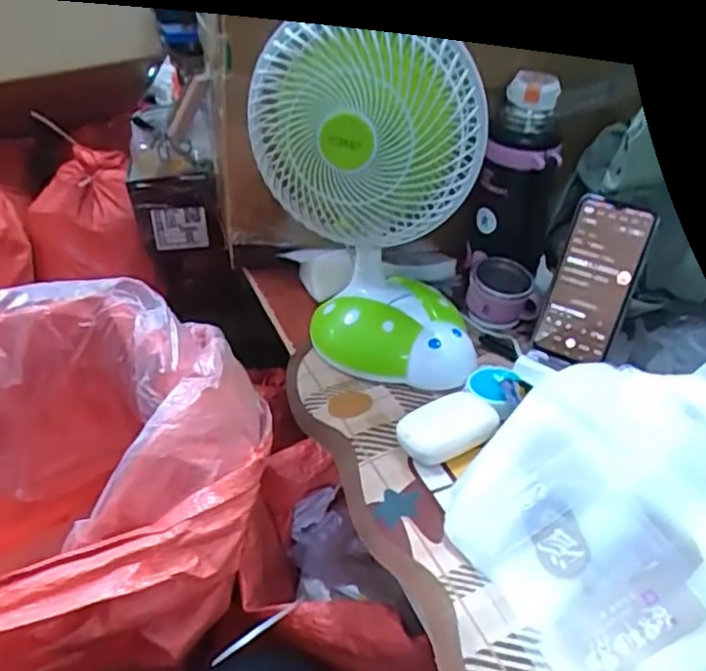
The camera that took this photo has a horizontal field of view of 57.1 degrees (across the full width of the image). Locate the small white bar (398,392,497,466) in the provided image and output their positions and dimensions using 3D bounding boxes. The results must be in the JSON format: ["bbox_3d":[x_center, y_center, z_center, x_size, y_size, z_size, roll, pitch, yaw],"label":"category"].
[{"bbox_3d":[0.084,0.080,0.574,0.087,0.015,0.056,-21,51,-4],"label":"small white bar"}]

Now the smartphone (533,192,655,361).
[{"bbox_3d":[0.231,-0.051,0.627,0.070,0.156,0.011,22,17,24],"label":"smartphone"}]

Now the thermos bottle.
[{"bbox_3d":[0.179,-0.164,0.715,0.084,0.224,0.079,8,35,11],"label":"thermos bottle"}]

